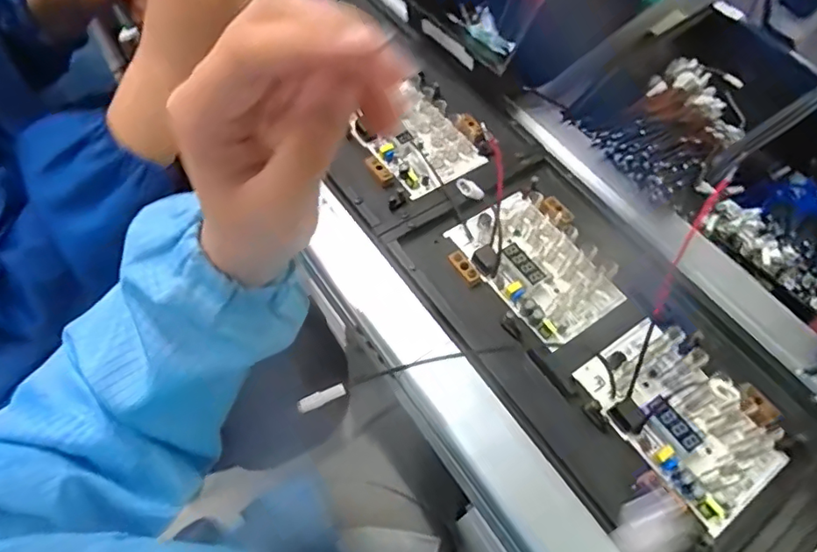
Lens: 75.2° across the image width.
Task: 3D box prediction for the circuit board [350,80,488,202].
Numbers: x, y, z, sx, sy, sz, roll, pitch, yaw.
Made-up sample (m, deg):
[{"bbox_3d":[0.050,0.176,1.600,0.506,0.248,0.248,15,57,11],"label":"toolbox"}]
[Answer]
[{"bbox_3d":[0.007,-0.131,0.517,0.086,0.021,0.108,-36,67,-18],"label":"circuit board"}]

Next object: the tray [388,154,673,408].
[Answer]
[{"bbox_3d":[0.107,-0.013,0.448,0.180,0.016,0.172,-32,66,-17],"label":"tray"}]

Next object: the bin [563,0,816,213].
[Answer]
[{"bbox_3d":[0.299,-0.171,0.569,0.269,0.083,0.163,-33,66,-17],"label":"bin"}]

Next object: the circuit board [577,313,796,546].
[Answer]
[{"bbox_3d":[0.201,0.099,0.386,0.087,0.020,0.135,-31,65,-16],"label":"circuit board"}]

